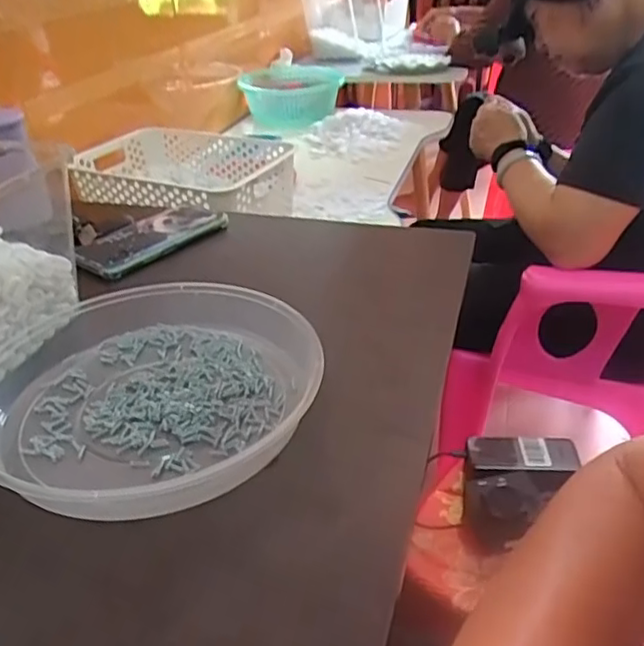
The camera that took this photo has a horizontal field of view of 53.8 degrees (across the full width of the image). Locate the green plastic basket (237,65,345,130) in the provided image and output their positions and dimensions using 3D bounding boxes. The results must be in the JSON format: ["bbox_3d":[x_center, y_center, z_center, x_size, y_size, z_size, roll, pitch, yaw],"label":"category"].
[{"bbox_3d":[-0.067,-0.566,1.565,0.224,0.100,0.298,-1,32,3],"label":"green plastic basket"}]

